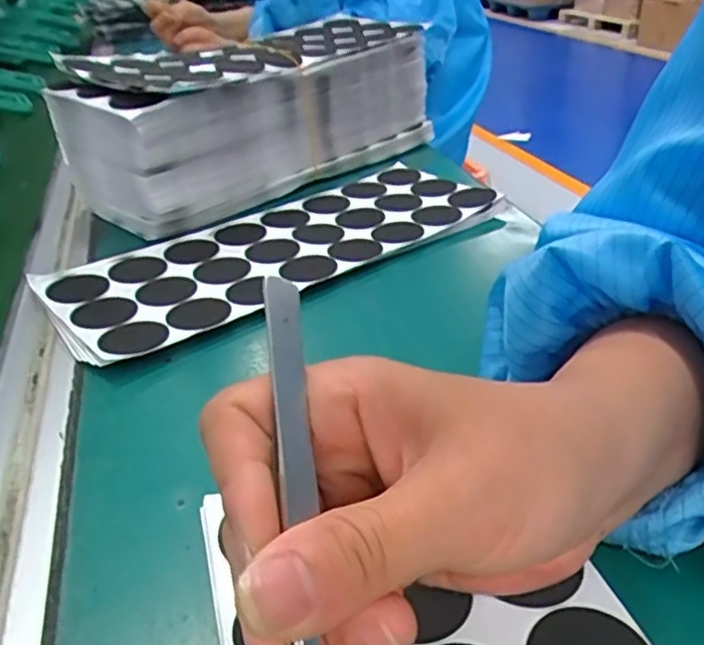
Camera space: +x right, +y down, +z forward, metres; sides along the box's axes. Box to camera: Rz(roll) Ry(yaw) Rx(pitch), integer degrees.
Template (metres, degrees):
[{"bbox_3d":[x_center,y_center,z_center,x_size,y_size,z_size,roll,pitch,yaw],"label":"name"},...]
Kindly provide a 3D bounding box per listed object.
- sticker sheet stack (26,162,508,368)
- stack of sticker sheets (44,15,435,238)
[{"bbox_3d":[-0.041,-0.058,0.439,0.303,0.008,0.143,-21,35,-29],"label":"sticker sheet stack"},{"bbox_3d":[-0.073,-0.173,0.550,0.124,0.100,0.311,22,37,34],"label":"stack of sticker sheets"}]

